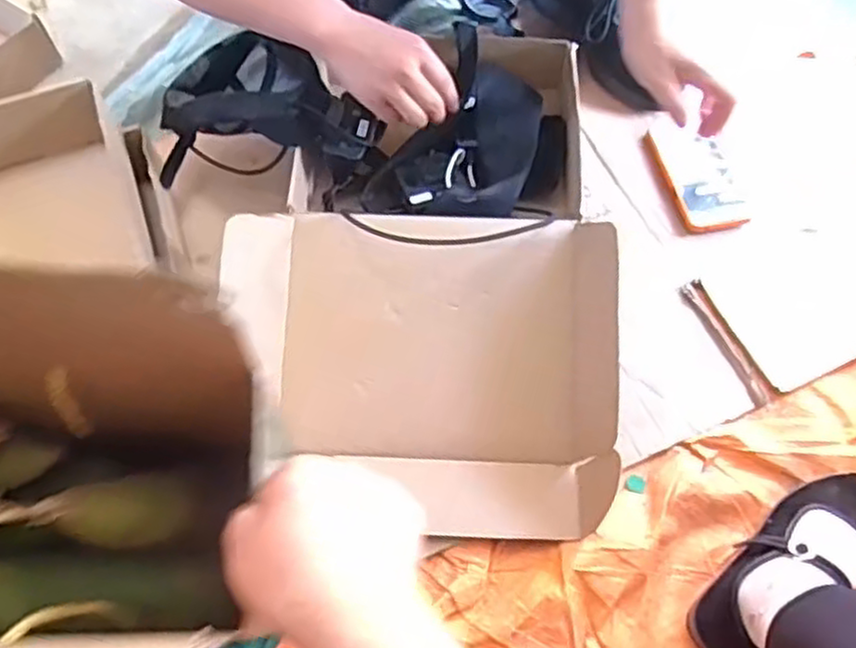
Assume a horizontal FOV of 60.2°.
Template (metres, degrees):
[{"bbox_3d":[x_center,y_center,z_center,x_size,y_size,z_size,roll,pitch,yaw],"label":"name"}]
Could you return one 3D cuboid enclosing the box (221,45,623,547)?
[{"bbox_3d":[-0.010,-0.080,0.834,0.404,0.118,0.586,2,64,4],"label":"box"}]

